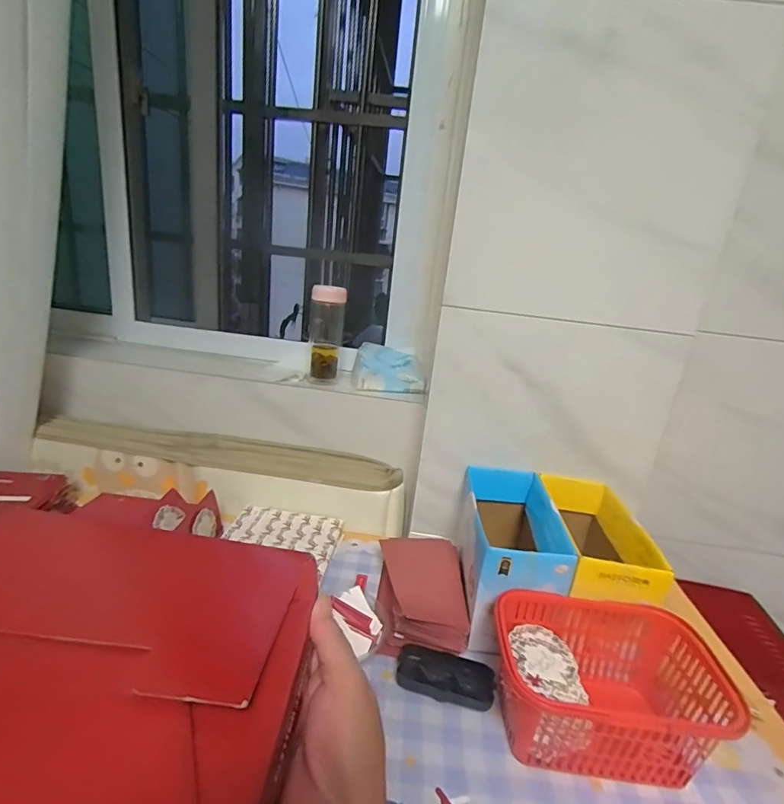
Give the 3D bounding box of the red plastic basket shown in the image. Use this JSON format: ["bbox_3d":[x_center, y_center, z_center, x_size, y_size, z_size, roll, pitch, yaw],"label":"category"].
[{"bbox_3d":[0.222,0.307,0.489,0.219,0.111,0.149,10,18,9],"label":"red plastic basket"}]

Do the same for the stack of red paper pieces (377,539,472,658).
[{"bbox_3d":[0.043,0.269,0.645,0.120,0.051,0.192,6,18,-4],"label":"stack of red paper pieces"}]

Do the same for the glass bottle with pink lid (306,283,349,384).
[{"bbox_3d":[-0.127,-0.128,0.863,0.063,0.189,0.054,3,18,-11],"label":"glass bottle with pink lid"}]

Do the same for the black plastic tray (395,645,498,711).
[{"bbox_3d":[0.064,0.322,0.531,0.112,0.020,0.053,11,19,14],"label":"black plastic tray"}]

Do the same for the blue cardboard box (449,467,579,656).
[{"bbox_3d":[0.166,0.210,0.661,0.122,0.139,0.243,6,18,-2],"label":"blue cardboard box"}]

